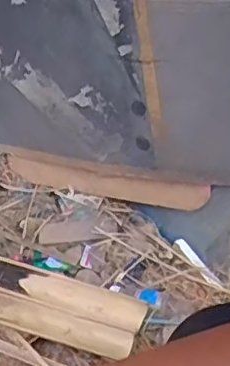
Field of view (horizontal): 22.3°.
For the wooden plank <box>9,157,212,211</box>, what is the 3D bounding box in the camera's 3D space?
[{"bbox_3d":[-0.025,-0.002,1.034,0.419,0.068,0.015,9,43,34],"label":"wooden plank"}]

